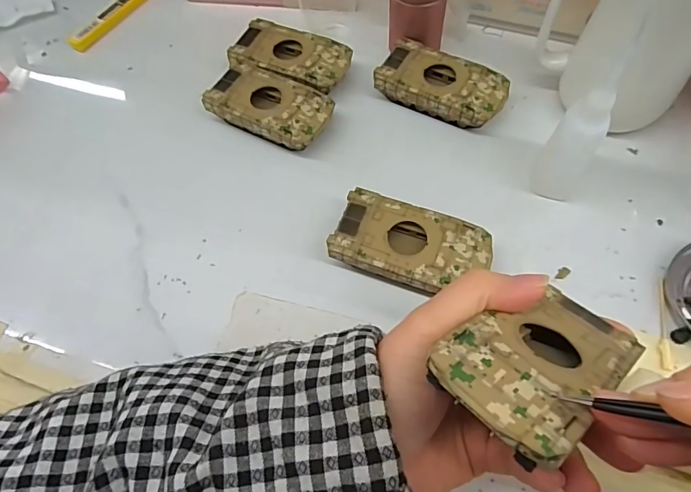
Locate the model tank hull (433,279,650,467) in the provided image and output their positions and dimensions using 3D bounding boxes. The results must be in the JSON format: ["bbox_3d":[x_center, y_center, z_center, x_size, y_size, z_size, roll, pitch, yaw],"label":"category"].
[{"bbox_3d":[0.074,0.040,0.167,0.096,0.015,0.045,-13,56,-42],"label":"model tank hull"}]

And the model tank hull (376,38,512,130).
[{"bbox_3d":[0.075,-0.123,0.354,0.095,0.027,0.049,26,65,15],"label":"model tank hull"}]

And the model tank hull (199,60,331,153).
[{"bbox_3d":[-0.058,-0.107,0.353,0.094,0.022,0.051,23,64,14],"label":"model tank hull"}]

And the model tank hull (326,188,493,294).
[{"bbox_3d":[0.041,0.002,0.291,0.094,0.024,0.051,20,63,12],"label":"model tank hull"}]

